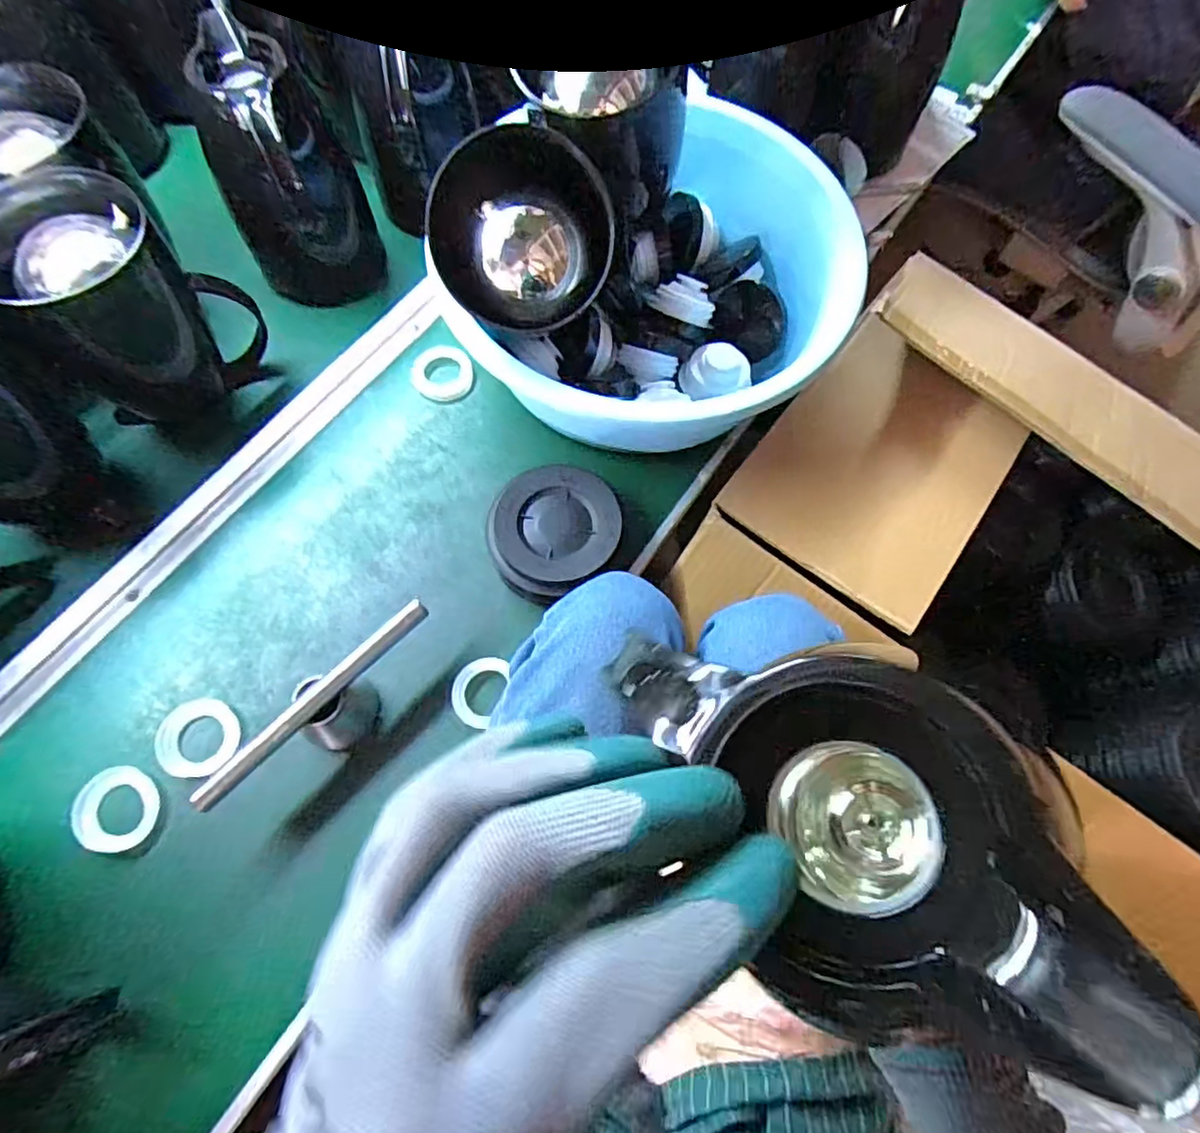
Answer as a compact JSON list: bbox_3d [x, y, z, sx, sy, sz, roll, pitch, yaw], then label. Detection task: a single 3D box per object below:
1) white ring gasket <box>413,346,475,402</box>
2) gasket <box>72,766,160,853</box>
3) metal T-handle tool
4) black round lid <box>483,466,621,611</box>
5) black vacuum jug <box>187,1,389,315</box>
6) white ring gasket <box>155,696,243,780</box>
[{"bbox_3d":[-0.157,-0.194,0.626,0.060,0.007,0.063,0,69,-2],"label":"white ring gasket"},{"bbox_3d":[-0.364,0.182,0.469,0.051,0.011,0.060,-4,69,-4],"label":"gasket"},{"bbox_3d":[-0.205,0.112,0.481,0.196,0.072,0.036,-40,75,-15],"label":"metal T-handle tool"},{"bbox_3d":[-0.041,-0.028,0.555,0.112,0.047,0.111,1,69,-2],"label":"black round lid"},{"bbox_3d":[-0.290,-0.354,0.597,0.105,0.216,0.134,17,69,4],"label":"black vacuum jug"},{"bbox_3d":[-0.318,0.135,0.494,0.056,0.012,0.058,1,69,-2],"label":"white ring gasket"}]

